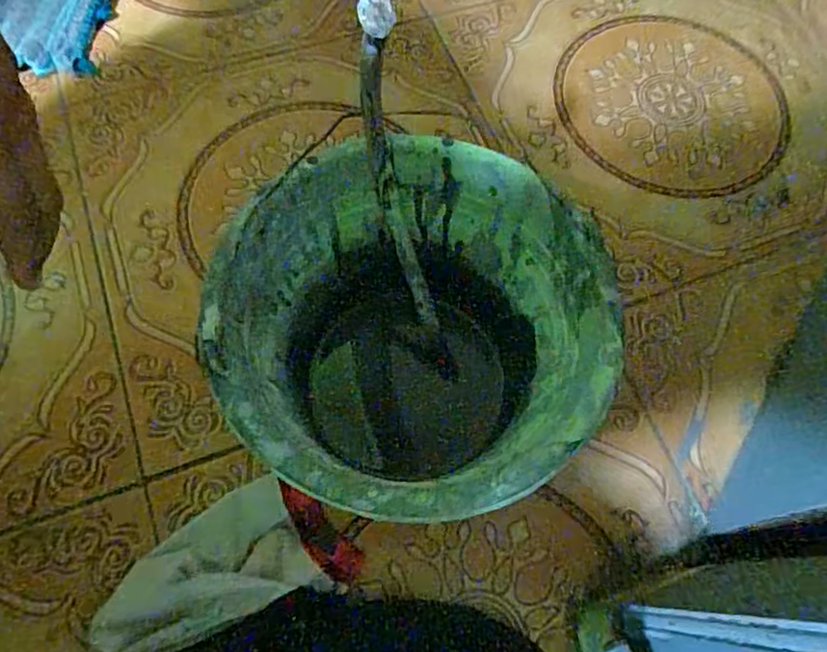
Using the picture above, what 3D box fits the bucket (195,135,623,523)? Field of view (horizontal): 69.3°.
[{"bbox_3d":[0.004,0.004,0.455,0.254,0.192,0.250,1,67,-2],"label":"bucket"}]

